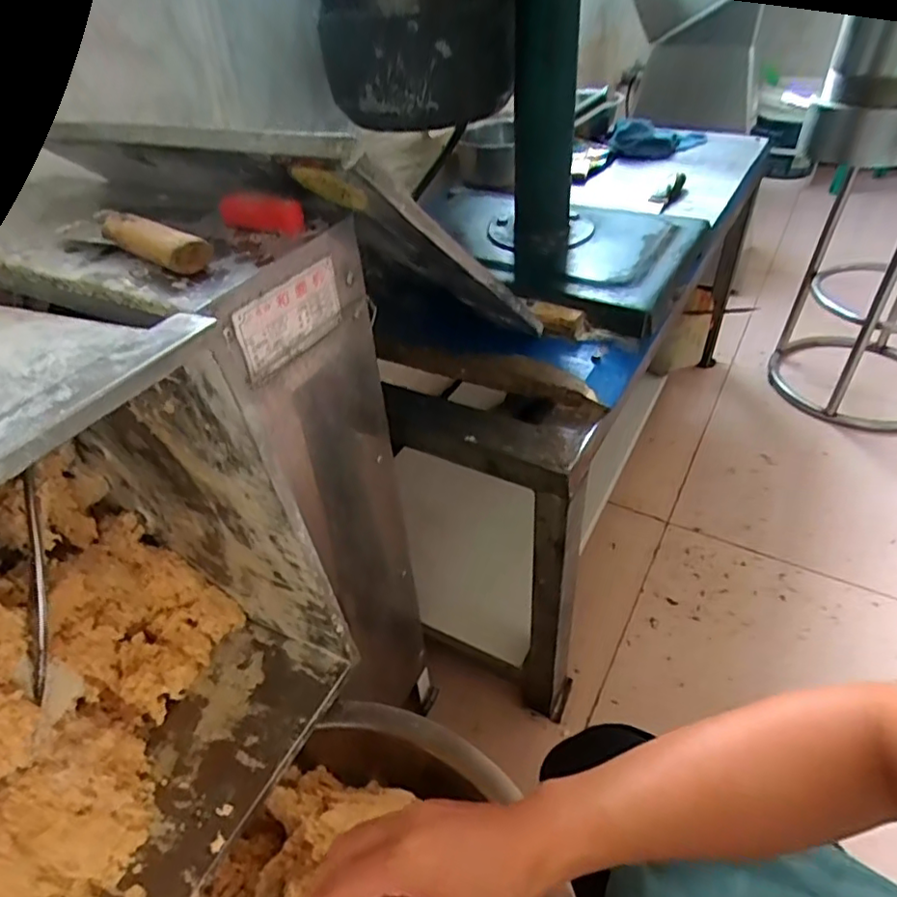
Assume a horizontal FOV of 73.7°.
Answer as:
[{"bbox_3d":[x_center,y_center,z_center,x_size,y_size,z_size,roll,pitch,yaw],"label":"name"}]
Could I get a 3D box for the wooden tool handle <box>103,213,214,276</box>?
[{"bbox_3d":[-0.195,-0.138,0.398,0.093,0.020,0.029,27,49,31],"label":"wooden tool handle"}]

